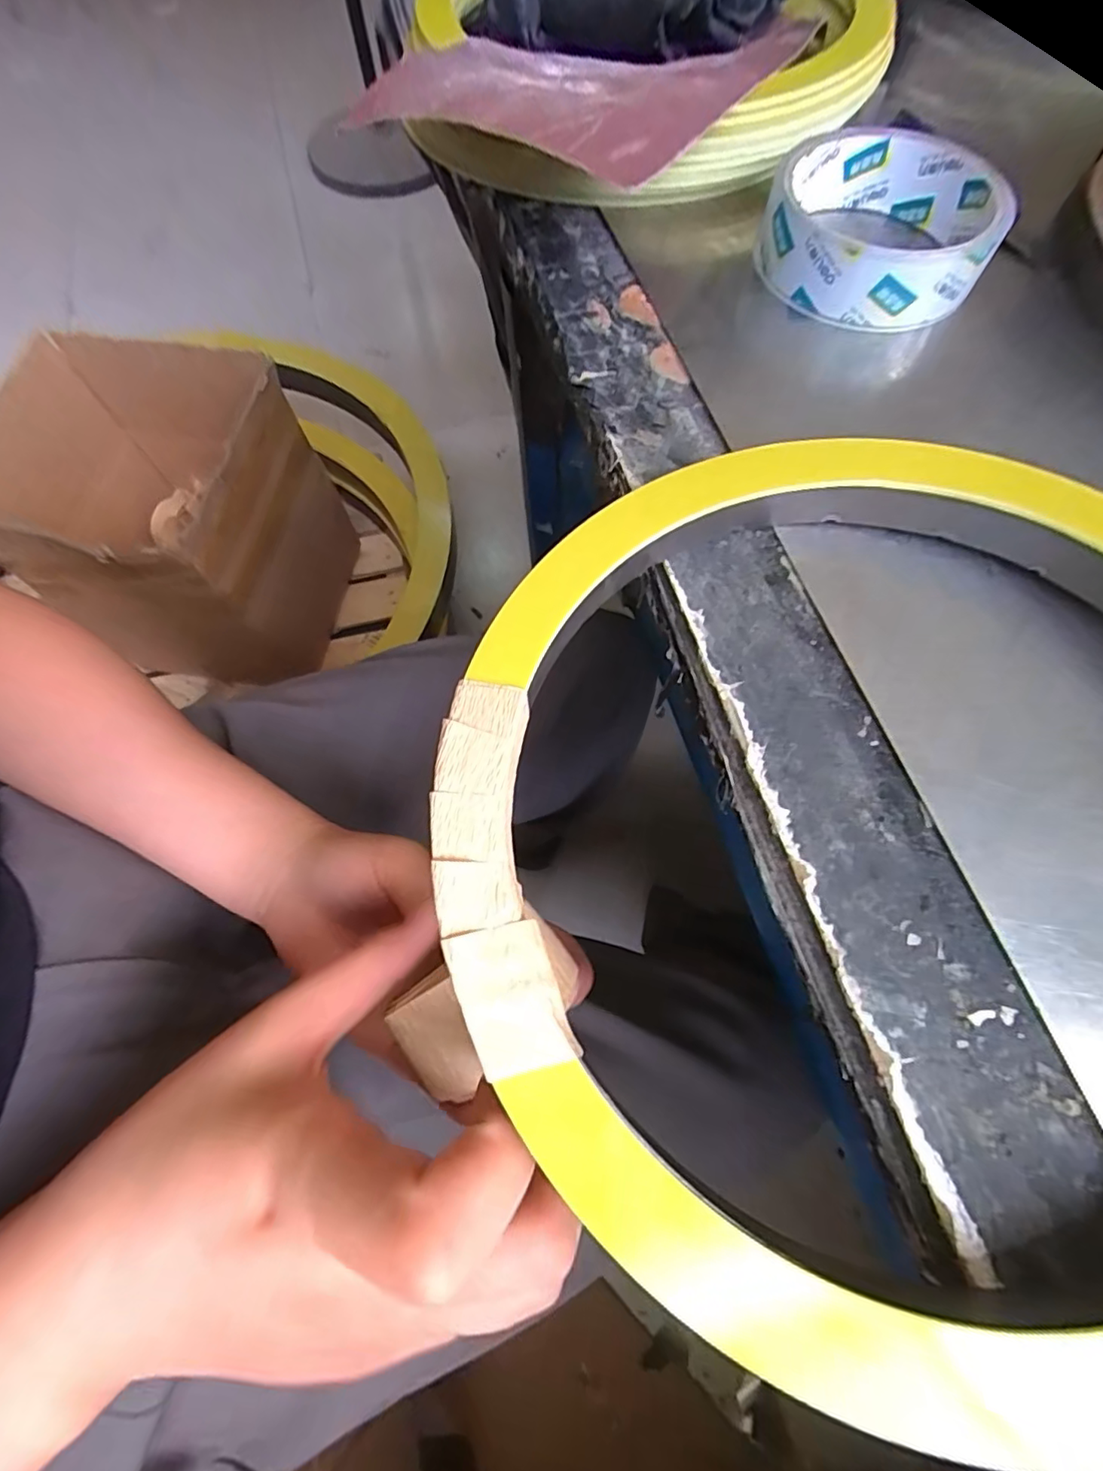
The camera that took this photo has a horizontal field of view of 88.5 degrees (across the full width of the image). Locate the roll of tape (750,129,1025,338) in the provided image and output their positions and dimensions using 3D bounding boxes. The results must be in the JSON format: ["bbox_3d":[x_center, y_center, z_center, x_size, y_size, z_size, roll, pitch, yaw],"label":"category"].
[{"bbox_3d":[0.130,-0.205,0.228,0.086,0.027,0.086,0,68,1],"label":"roll of tape"}]

